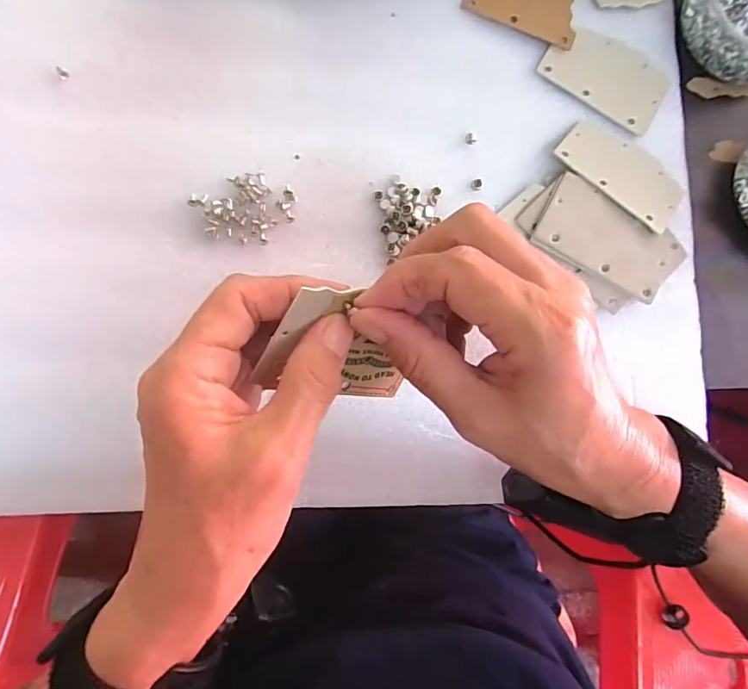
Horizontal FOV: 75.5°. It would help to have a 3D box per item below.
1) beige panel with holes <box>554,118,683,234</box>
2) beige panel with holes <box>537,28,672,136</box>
[{"bbox_3d":[0.163,-0.113,0.316,0.084,0.004,0.052,41,65,4],"label":"beige panel with holes"},{"bbox_3d":[0.159,-0.185,0.328,0.083,0.004,0.054,32,80,-2],"label":"beige panel with holes"}]

